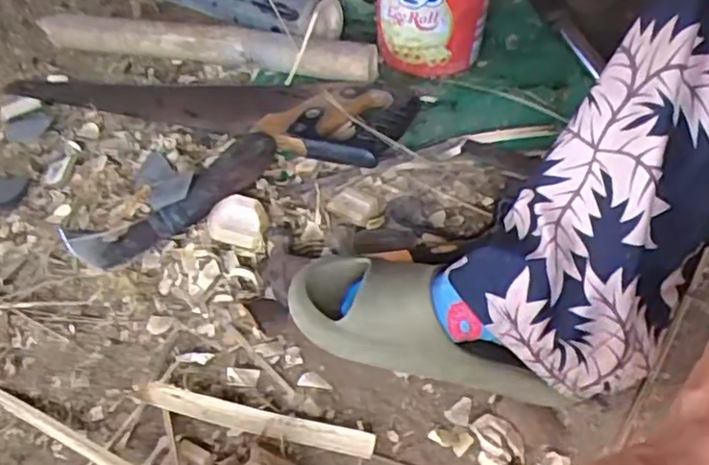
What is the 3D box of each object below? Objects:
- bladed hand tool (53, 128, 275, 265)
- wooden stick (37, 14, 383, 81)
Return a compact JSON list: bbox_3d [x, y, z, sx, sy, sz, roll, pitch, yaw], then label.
[{"bbox_3d":[-0.175,-0.038,0.641,0.220,0.043,0.080,-31,56,-20],"label":"bladed hand tool"},{"bbox_3d":[-0.184,-0.234,0.795,0.432,0.039,0.044,9,52,11],"label":"wooden stick"}]

